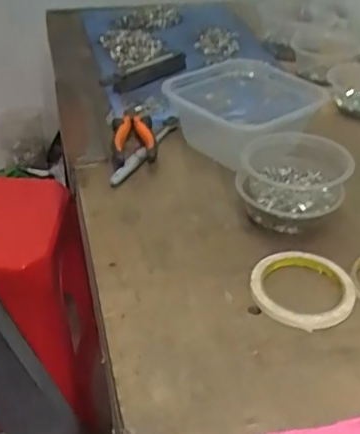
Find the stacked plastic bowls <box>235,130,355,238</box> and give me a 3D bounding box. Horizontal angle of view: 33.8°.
[{"bbox_3d":[0.122,-0.038,0.650,0.118,0.073,0.104,2,36,1],"label":"stacked plastic bowls"}]

